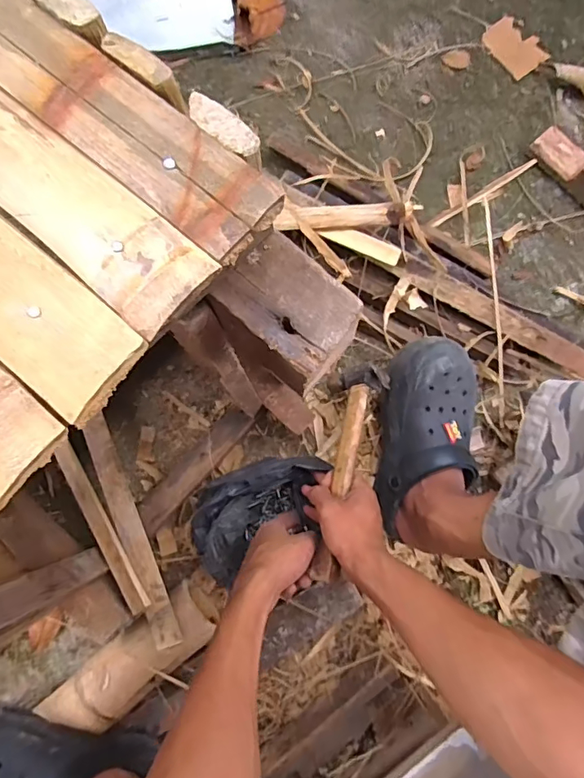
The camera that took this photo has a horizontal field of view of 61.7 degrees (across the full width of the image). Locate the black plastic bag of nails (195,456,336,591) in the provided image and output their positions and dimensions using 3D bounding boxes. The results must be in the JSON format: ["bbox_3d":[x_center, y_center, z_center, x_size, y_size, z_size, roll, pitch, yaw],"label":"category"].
[{"bbox_3d":[-0.035,0.148,0.609,0.177,0.079,0.108,-26,80,-4],"label":"black plastic bag of nails"}]

